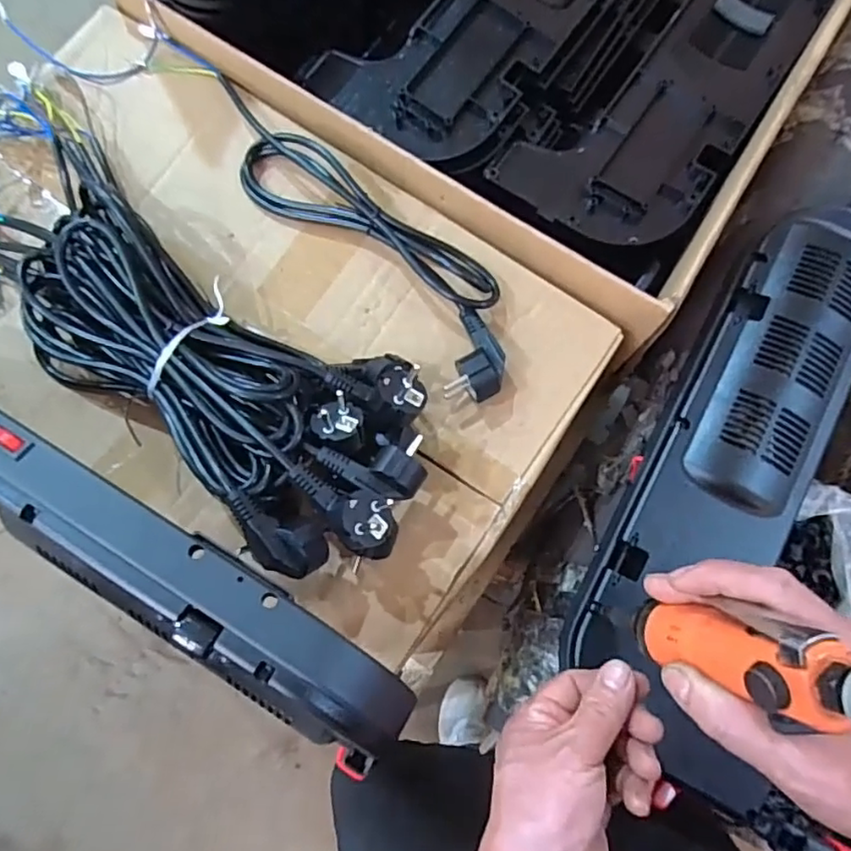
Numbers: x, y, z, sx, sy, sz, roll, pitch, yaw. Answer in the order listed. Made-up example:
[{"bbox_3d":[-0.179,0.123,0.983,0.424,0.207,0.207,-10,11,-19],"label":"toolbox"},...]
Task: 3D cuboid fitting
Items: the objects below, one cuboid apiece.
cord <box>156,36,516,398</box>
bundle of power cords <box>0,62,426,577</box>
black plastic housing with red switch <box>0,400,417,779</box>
[{"bbox_3d":[-0.074,-0.186,0.498,0.092,0.039,0.411,-42,81,-9],"label":"cord"},{"bbox_3d":[-0.210,-0.089,0.455,0.497,0.077,0.190,35,80,7],"label":"bundle of power cords"},{"bbox_3d":[-0.196,0.055,0.362,0.427,0.041,0.062,33,79,7],"label":"black plastic housing with red switch"}]

